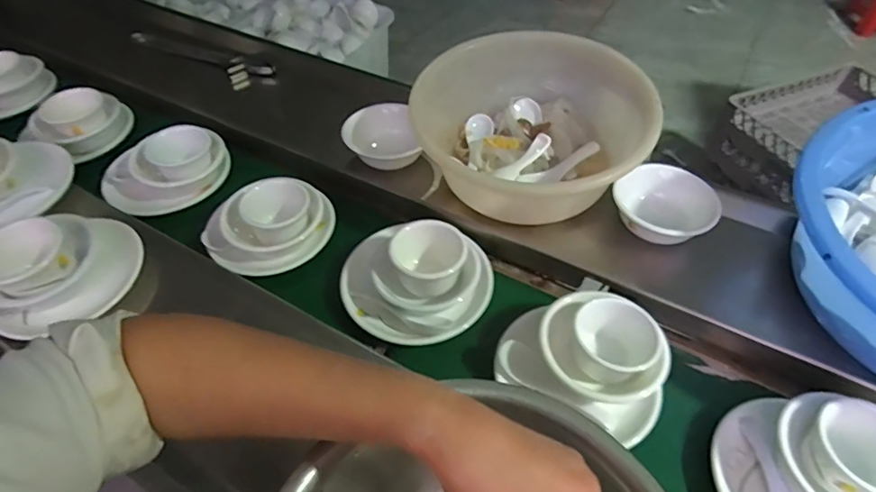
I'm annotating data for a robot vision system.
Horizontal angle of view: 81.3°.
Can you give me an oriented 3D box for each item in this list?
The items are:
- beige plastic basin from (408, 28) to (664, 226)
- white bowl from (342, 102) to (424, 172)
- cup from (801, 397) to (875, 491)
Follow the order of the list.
[{"bbox_3d":[0.125,-0.142,0.609,0.239,0.111,0.252,0,49,0],"label":"beige plastic basin"},{"bbox_3d":[-0.072,-0.140,0.656,0.097,0.046,0.086,-7,50,-7],"label":"white bowl"},{"bbox_3d":[0.336,0.167,0.408,0.069,0.043,0.074,0,49,0],"label":"cup"}]

